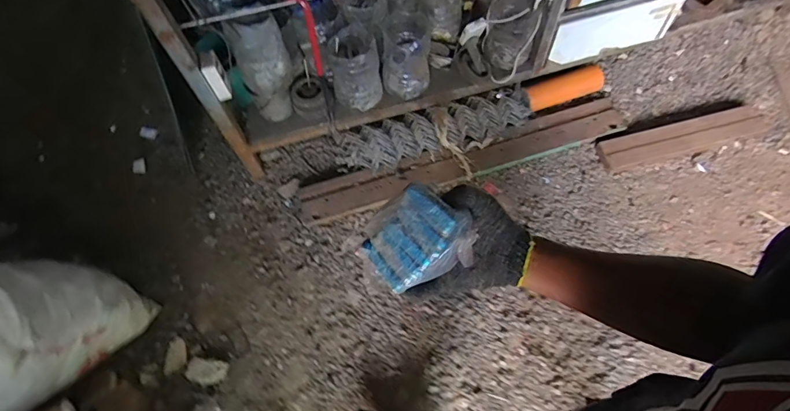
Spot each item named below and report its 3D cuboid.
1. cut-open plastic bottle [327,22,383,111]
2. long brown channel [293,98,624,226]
[{"bbox_3d":[-0.138,-0.472,1.524,0.170,0.216,0.189,-10,65,-2],"label":"cut-open plastic bottle"},{"bbox_3d":[0.263,-0.187,1.697,1.309,0.071,0.157,-17,66,-6],"label":"long brown channel"}]

